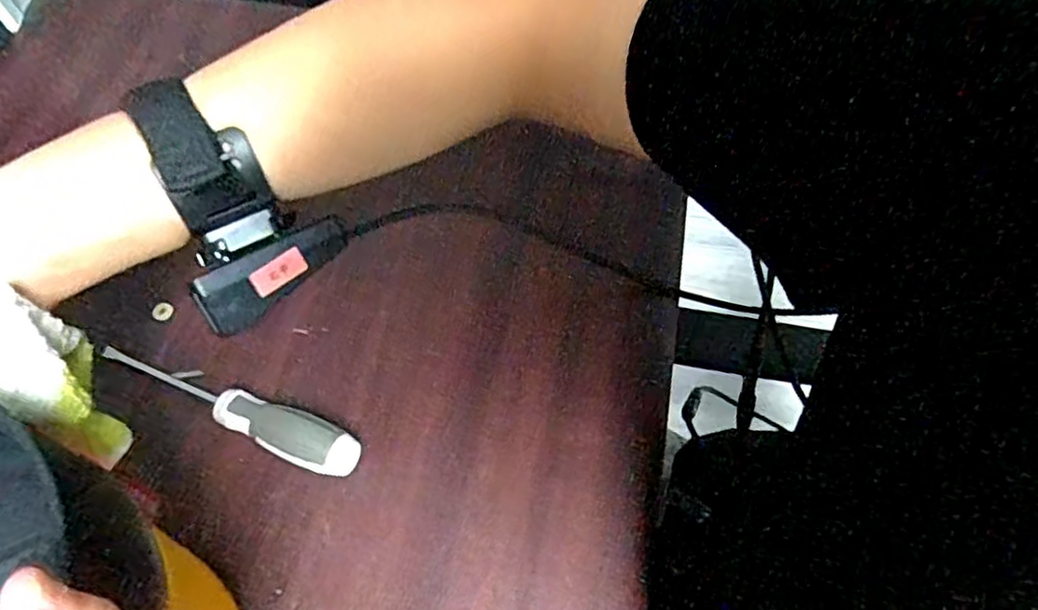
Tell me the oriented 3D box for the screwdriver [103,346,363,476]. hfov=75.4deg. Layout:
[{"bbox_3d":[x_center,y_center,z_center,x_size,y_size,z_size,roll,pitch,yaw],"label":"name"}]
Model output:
[{"bbox_3d":[-0.174,0.058,0.397,0.179,0.024,0.026,21,62,13],"label":"screwdriver"}]

